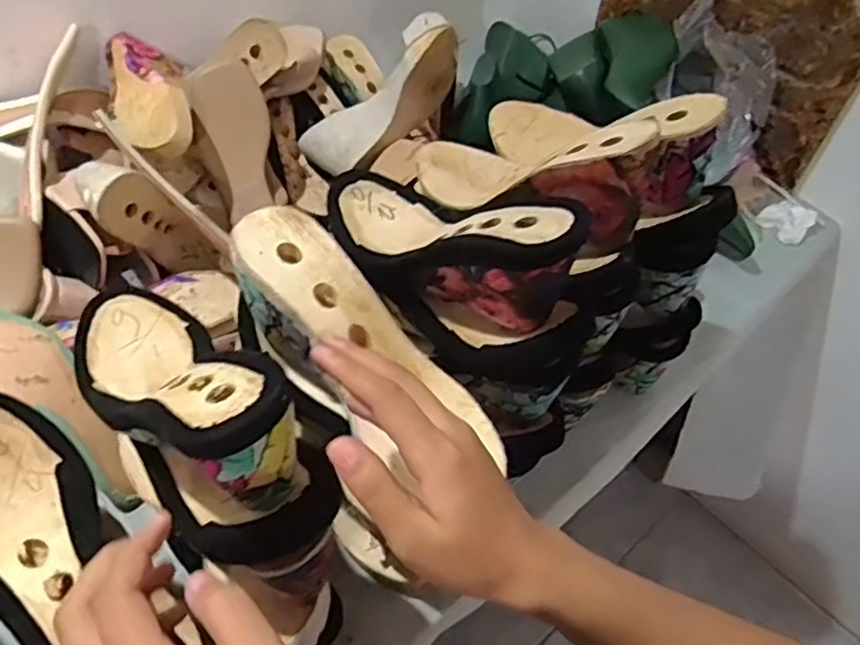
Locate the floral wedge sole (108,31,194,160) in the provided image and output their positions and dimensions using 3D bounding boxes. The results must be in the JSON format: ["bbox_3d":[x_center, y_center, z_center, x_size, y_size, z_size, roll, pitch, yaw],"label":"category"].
[{"bbox_3d":[-0.307,-0.254,0.731,0.077,0.052,0.205,-13,53,-13],"label":"floral wedge sole"}]

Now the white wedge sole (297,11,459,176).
[{"bbox_3d":[-0.054,-0.257,0.824,0.246,0.088,0.077,-39,53,17],"label":"white wedge sole"}]

